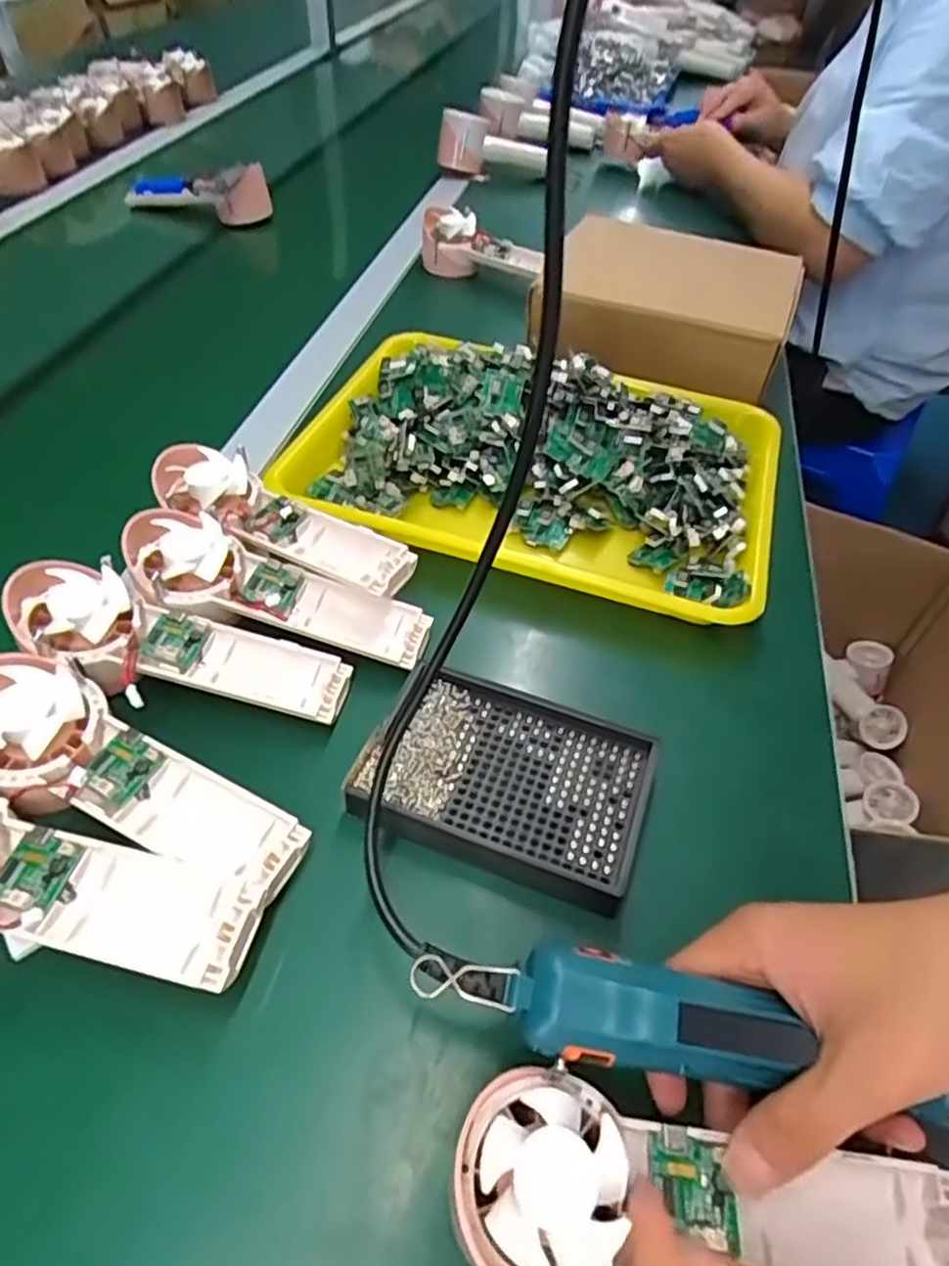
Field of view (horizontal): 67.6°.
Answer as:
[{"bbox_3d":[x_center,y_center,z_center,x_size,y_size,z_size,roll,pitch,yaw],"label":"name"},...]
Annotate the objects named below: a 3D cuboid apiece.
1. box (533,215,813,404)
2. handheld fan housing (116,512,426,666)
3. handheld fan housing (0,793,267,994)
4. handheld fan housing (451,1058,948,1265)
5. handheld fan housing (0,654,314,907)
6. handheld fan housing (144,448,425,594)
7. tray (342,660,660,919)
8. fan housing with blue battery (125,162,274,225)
[{"bbox_3d":[0.173,-0.297,0.647,0.220,0.067,0.177,18,51,11],"label":"box"},{"bbox_3d":[-0.112,-0.025,0.409,0.175,0.032,0.055,20,52,-5],"label":"handheld fan housing"},{"bbox_3d":[-0.176,0.111,0.290,0.175,0.049,0.066,15,50,9],"label":"handheld fan housing"},{"bbox_3d":[0.079,0.192,0.235,0.171,0.027,0.059,14,52,-2],"label":"handheld fan housing"},{"bbox_3d":[-0.161,0.071,0.324,0.171,0.047,0.061,26,53,18],"label":"handheld fan housing"},{"bbox_3d":[-0.118,-0.067,0.442,0.175,0.039,0.057,23,52,15],"label":"handheld fan housing"},{"bbox_3d":[0.015,0.071,0.352,0.137,0.015,0.096,18,51,11],"label":"tray"},{"bbox_3d":[-0.312,-0.501,0.804,0.156,0.051,0.036,5,52,2],"label":"fan housing with blue battery"}]

